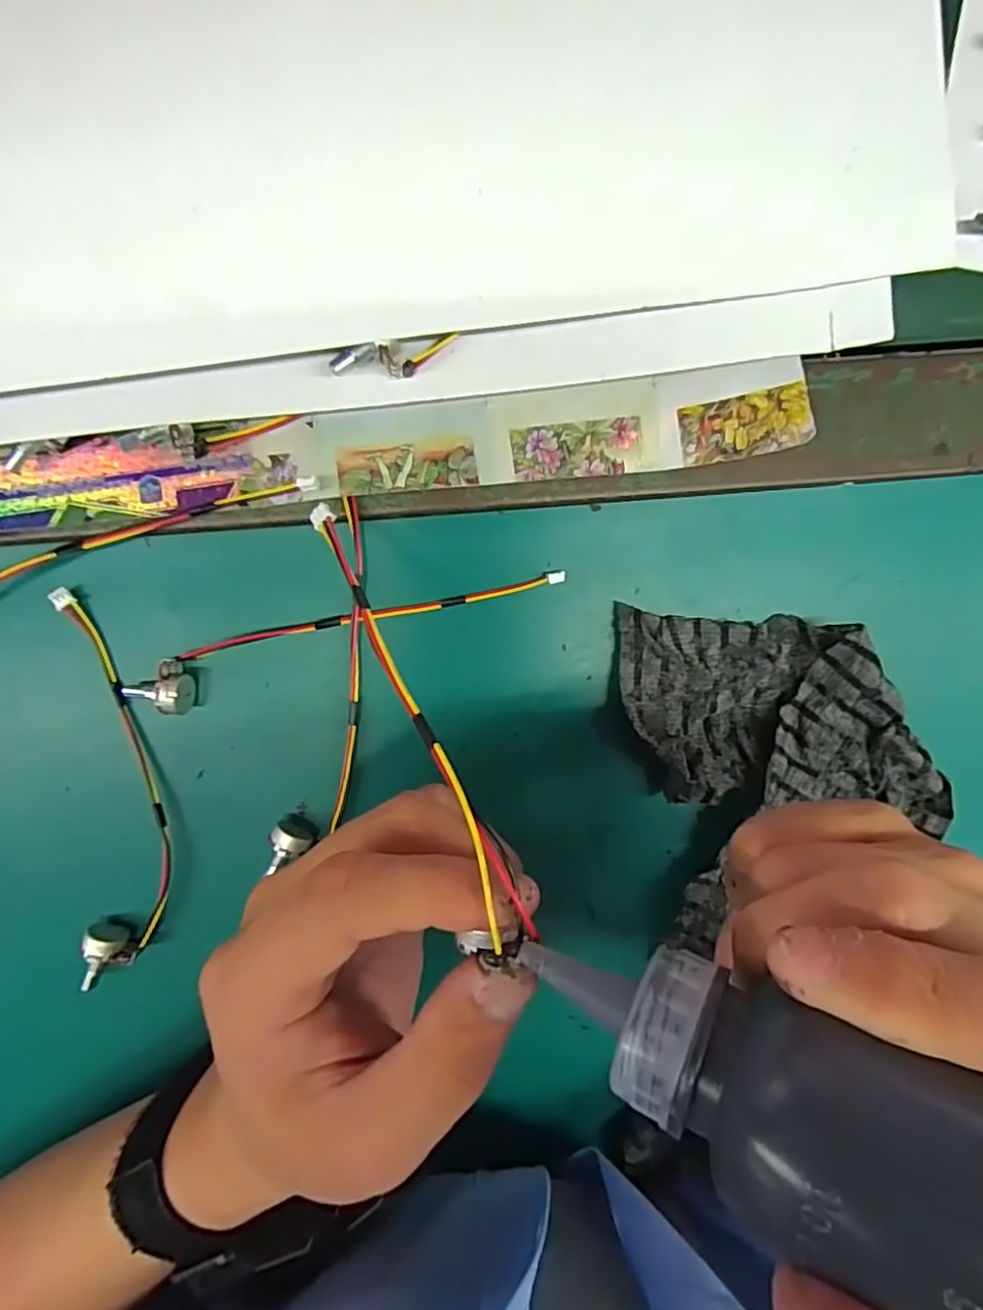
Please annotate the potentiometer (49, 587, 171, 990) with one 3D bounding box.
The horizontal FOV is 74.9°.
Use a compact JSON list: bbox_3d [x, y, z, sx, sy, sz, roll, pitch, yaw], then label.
[{"bbox_3d":[-0.149,0.054,0.257,0.035,0.018,0.158,-2,97,-4],"label":"potentiometer"}]

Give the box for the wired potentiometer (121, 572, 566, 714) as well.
[{"bbox_3d":[-0.059,-0.011,0.255,0.179,0.016,0.021,-19,98,-2],"label":"wired potentiometer"}]

